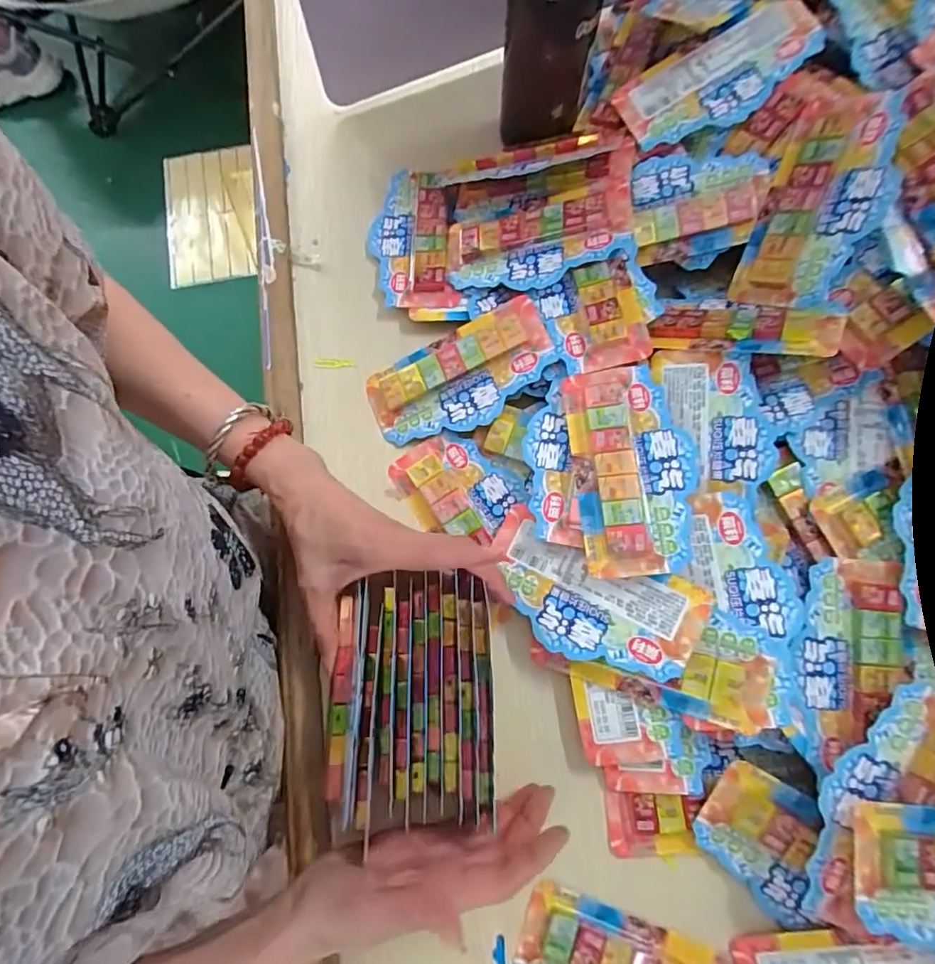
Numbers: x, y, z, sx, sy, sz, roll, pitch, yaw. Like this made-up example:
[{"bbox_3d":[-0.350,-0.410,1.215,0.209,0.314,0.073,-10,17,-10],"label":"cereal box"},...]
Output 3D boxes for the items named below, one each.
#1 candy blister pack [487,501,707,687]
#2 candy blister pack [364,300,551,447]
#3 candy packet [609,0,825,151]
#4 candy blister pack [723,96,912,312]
[{"bbox_3d":[0.079,0.079,0.361,0.143,0.012,0.075,24,77,22],"label":"candy blister pack"},{"bbox_3d":[-0.005,-0.080,0.413,0.146,0.012,0.075,-28,77,9],"label":"candy blister pack"},{"bbox_3d":[0.191,-0.307,0.406,0.142,0.007,0.072,-25,82,13],"label":"candy packet"},{"bbox_3d":[0.242,-0.192,0.366,0.075,0.013,0.144,27,102,38],"label":"candy blister pack"}]

